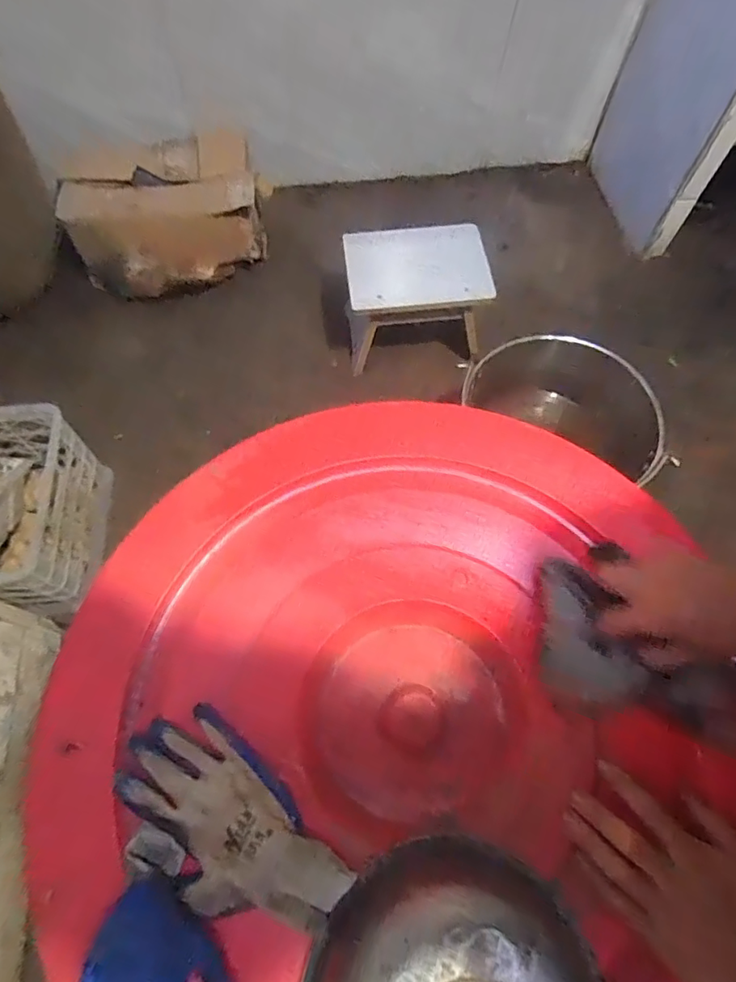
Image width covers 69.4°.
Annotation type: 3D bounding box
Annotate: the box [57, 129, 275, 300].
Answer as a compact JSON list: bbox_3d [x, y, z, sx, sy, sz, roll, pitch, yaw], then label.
[{"bbox_3d":[-0.500,-0.710,1.337,0.459,0.187,0.371,-13,68,-7],"label":"box"}]

